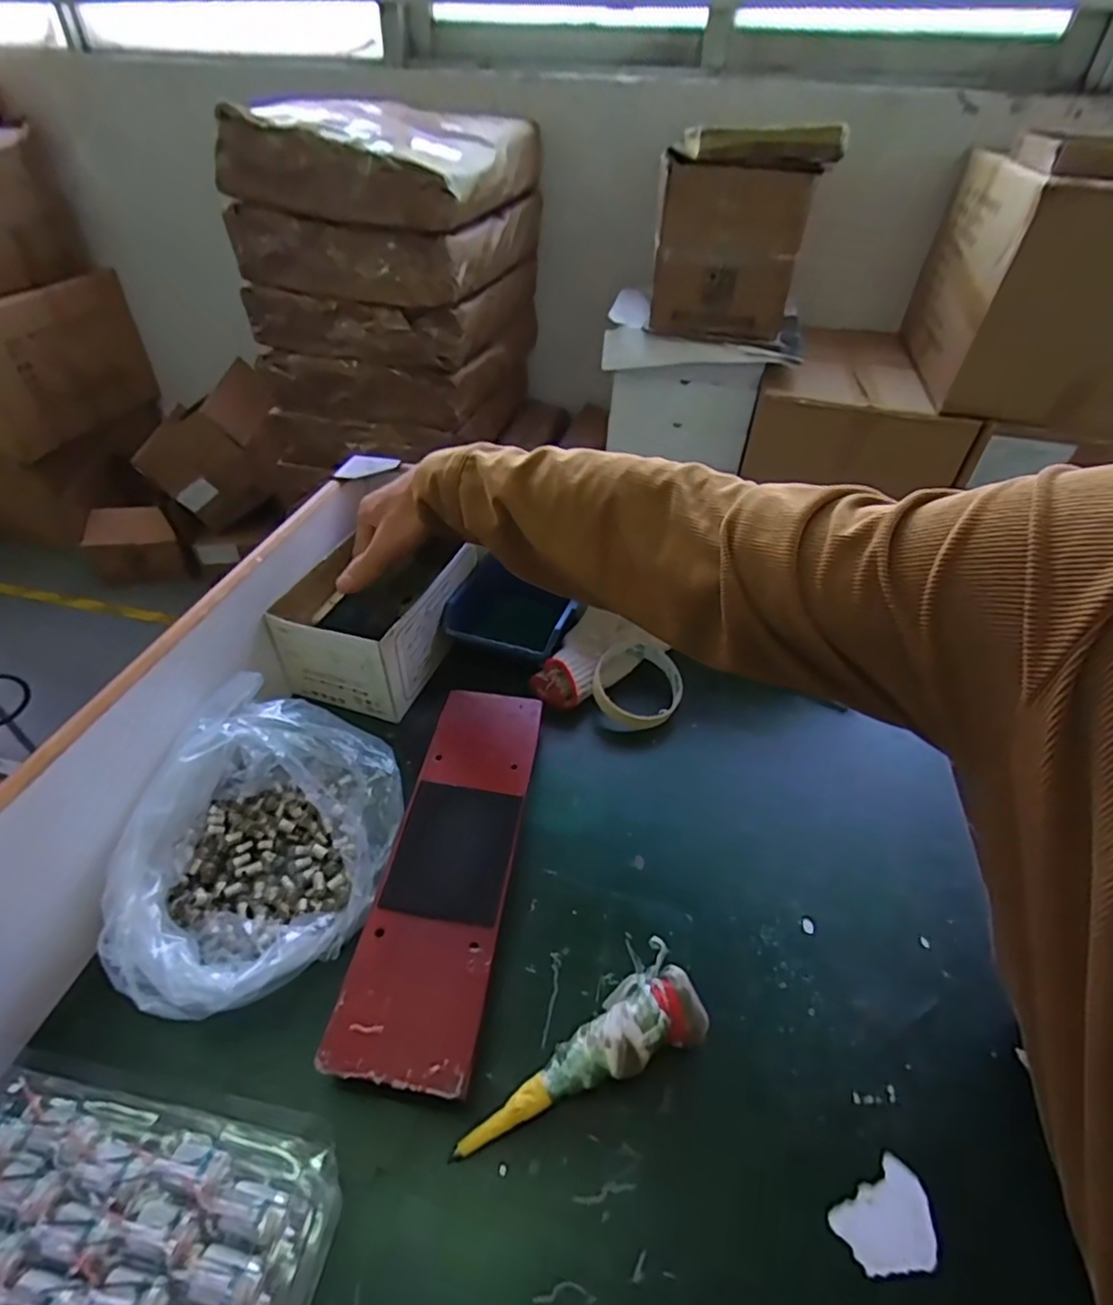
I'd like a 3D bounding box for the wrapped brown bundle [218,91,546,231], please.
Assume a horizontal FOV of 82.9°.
[{"bbox_3d":[-0.314,-0.976,1.243,0.420,0.154,0.523,14,43,13],"label":"wrapped brown bundle"}]

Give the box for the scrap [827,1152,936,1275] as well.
[{"bbox_3d":[0.171,0.292,0.321,0.052,0.004,0.038,-21,47,-24],"label":"scrap"}]

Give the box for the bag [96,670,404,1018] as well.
[{"bbox_3d":[-0.197,0.120,0.419,0.157,0.087,0.209,17,44,15],"label":"bag"}]

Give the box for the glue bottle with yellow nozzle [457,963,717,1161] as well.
[{"bbox_3d":[0.013,0.226,0.357,0.147,0.034,0.043,-15,45,-18],"label":"glue bottle with yellow nozzle"}]

